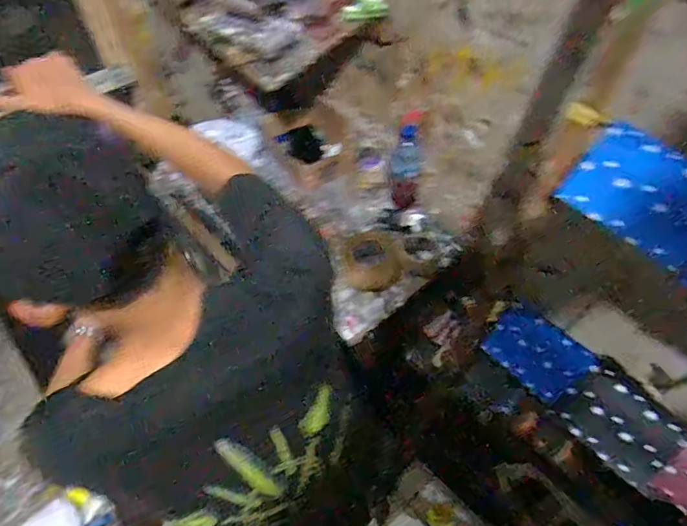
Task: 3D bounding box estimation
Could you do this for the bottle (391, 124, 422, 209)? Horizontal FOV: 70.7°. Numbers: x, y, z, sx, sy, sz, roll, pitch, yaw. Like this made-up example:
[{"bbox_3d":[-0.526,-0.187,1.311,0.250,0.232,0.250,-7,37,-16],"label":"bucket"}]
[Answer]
[{"bbox_3d":[0.145,-0.228,1.150,0.075,0.215,0.067,2,52,3],"label":"bottle"}]

